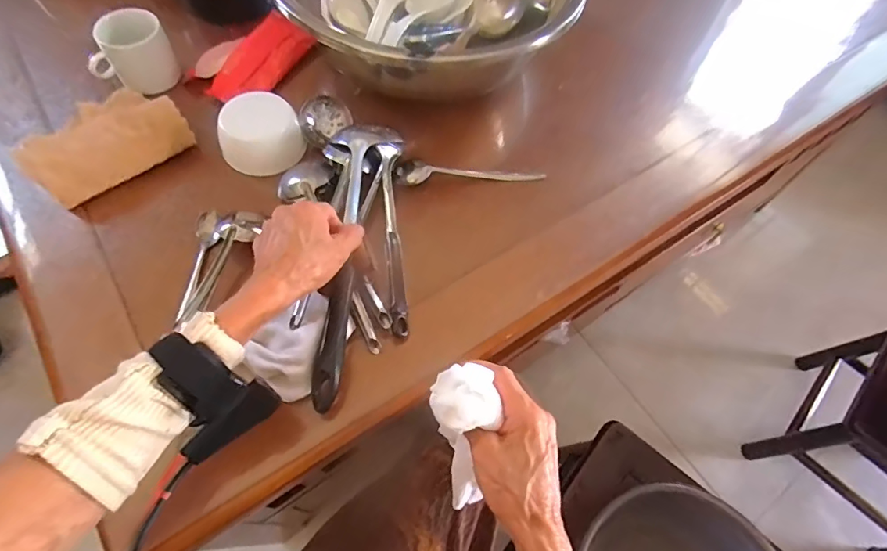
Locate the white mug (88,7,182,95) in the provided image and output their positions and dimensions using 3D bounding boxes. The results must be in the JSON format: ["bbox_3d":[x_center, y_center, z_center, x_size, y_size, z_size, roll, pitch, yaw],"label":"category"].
[{"bbox_3d":[-0.368,-0.264,0.560,0.084,0.070,0.066,-23,66,-15],"label":"white mug"}]

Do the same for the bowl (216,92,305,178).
[{"bbox_3d":[-0.204,-0.159,0.532,0.086,0.056,0.071,-14,64,-11],"label":"bowl"}]

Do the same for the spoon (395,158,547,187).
[{"bbox_3d":[0.031,-0.120,0.549,0.171,0.014,0.029,0,62,-4],"label":"spoon"}]

